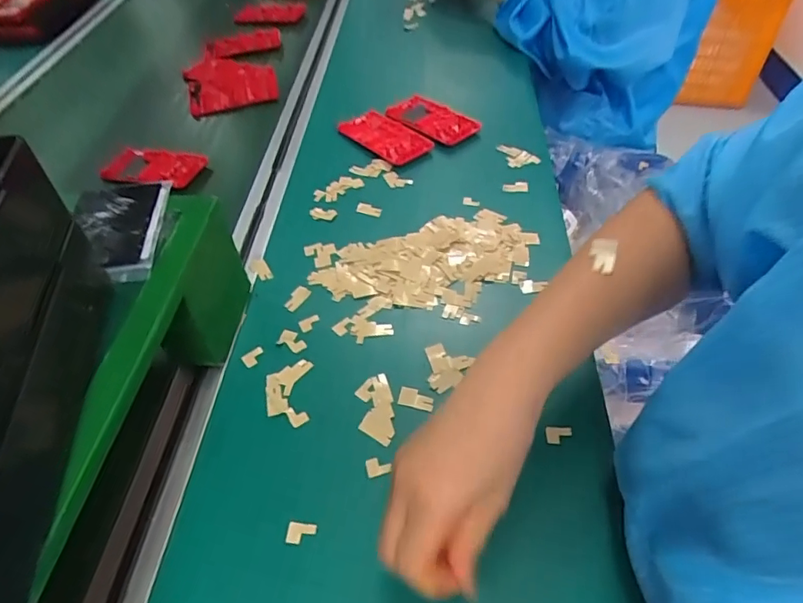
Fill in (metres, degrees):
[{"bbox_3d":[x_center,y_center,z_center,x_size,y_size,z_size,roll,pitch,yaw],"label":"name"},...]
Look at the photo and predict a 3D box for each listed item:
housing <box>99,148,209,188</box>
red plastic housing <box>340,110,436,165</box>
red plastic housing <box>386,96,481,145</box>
[{"bbox_3d":[-0.296,-0.163,0.628,0.115,0.017,0.064,11,50,11],"label":"housing"},{"bbox_3d":[-0.023,-0.208,0.652,0.061,0.013,0.129,-34,56,-25],"label":"red plastic housing"},{"bbox_3d":[0.041,-0.232,0.667,0.118,0.019,0.057,32,57,27],"label":"red plastic housing"}]

